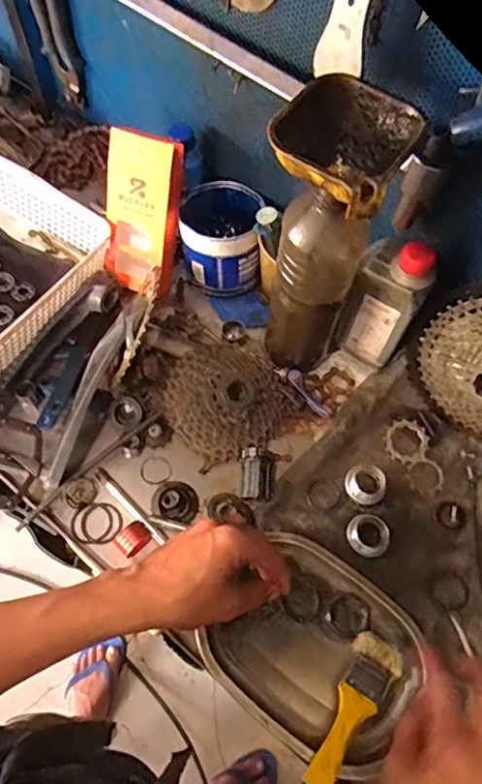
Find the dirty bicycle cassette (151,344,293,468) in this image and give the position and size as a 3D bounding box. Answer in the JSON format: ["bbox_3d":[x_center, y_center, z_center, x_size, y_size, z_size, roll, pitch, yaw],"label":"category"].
[{"bbox_3d":[-0.023,-0.004,0.607,0.135,0.059,0.144,1,64,-1],"label":"dirty bicycle cassette"}]

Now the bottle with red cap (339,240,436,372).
[{"bbox_3d":[0.154,-0.090,0.585,0.064,0.177,0.046,28,67,11],"label":"bottle with red cap"}]

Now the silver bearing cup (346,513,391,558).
[{"bbox_3d":[0.133,0.150,0.562,0.039,0.020,0.043,-28,68,-14],"label":"silver bearing cup"}]

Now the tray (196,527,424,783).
[{"bbox_3d":[0.072,0.242,0.510,0.178,0.042,0.159,37,69,15],"label":"tray"}]

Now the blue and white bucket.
[{"bbox_3d":[-0.025,-0.188,0.660,0.094,0.084,0.110,-2,65,-3],"label":"blue and white bucket"}]

